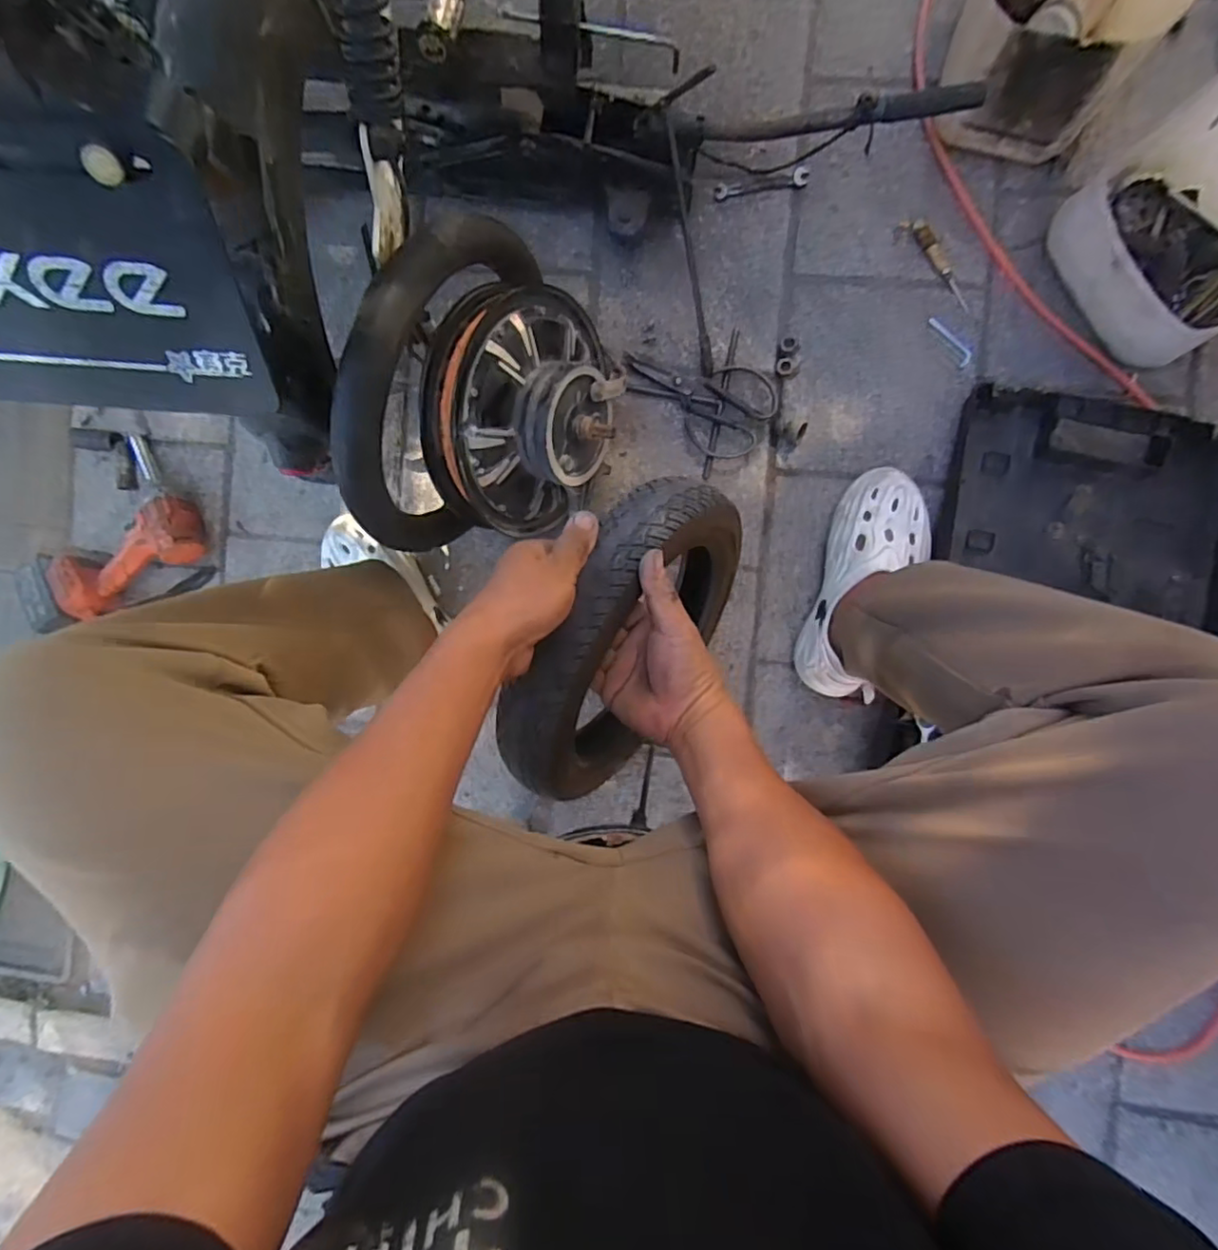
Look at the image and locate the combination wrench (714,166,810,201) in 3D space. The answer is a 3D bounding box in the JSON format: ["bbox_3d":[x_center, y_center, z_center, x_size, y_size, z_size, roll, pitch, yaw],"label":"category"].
[{"bbox_3d":[0.201,-0.581,0.819,0.120,0.004,0.022,-8,86,3],"label":"combination wrench"}]

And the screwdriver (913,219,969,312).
[{"bbox_3d":[0.427,-0.463,0.798,0.023,0.012,0.132,-26,85,1],"label":"screwdriver"}]

